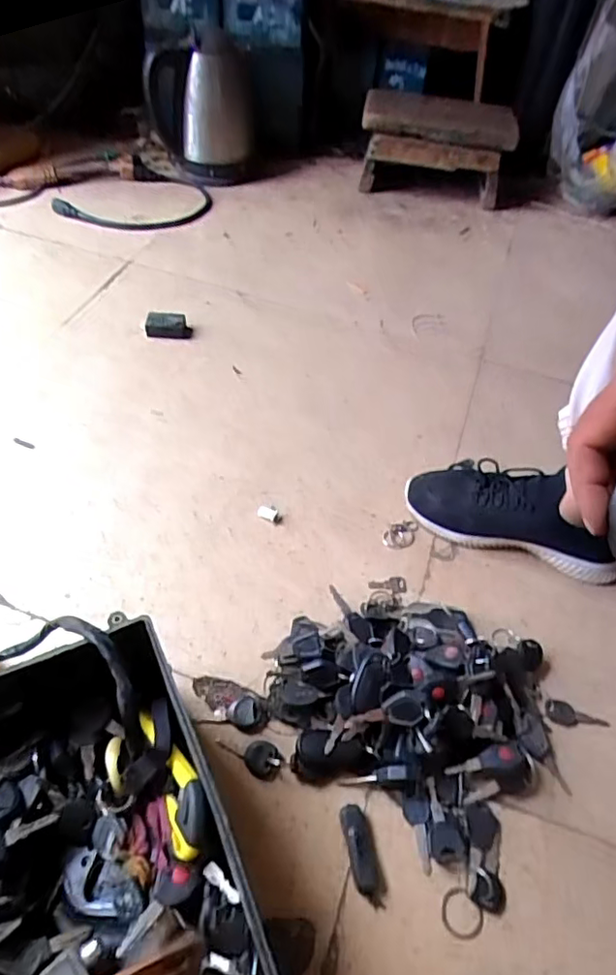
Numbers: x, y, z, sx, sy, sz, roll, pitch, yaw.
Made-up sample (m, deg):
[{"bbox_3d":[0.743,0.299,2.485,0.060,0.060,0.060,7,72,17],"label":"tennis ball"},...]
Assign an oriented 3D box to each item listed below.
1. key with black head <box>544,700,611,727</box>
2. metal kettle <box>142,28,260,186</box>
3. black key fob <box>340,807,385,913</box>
[{"bbox_3d":[0.256,0.217,0.548,0.060,0.004,0.023,10,53,2],"label":"key with black head"},{"bbox_3d":[-0.192,-0.699,1.049,0.217,0.234,0.166,-6,54,-9],"label":"metal kettle"},{"bbox_3d":[0.043,0.295,0.463,0.021,0.019,0.072,-13,55,-14],"label":"black key fob"}]

